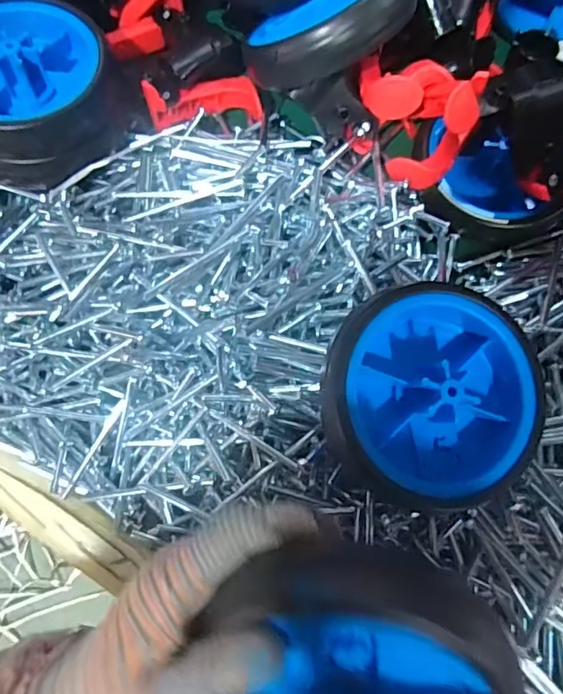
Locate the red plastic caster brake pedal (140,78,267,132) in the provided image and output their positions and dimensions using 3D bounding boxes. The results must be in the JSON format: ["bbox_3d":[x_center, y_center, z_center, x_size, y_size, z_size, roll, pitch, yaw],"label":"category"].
[{"bbox_3d":[-0.062,-0.205,0.433,0.091,0.036,0.033,-4,76,1],"label":"red plastic caster brake pedal"}]

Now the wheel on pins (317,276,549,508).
[{"bbox_3d":[0.088,0.031,0.319,0.123,0.064,0.123,0,76,2],"label":"wheel on pins"}]

